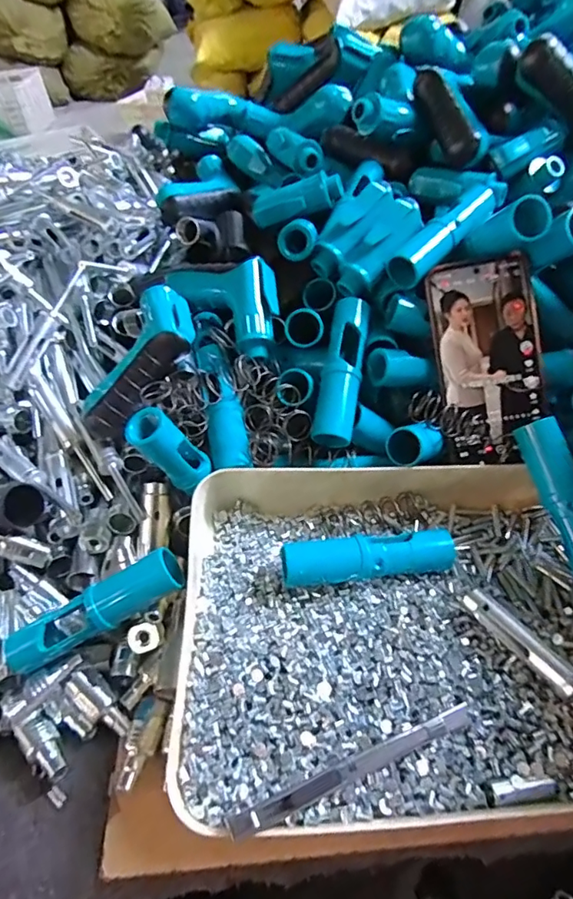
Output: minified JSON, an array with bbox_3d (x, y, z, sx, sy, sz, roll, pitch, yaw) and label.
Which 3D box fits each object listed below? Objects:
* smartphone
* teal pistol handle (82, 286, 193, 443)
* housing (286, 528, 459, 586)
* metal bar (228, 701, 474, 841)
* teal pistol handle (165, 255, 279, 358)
[{"bbox_3d":[0.155,-0.068,0.388,0.074,0.153,0.013,-9,2,7],"label":"smartphone"},{"bbox_3d":[-0.119,-0.074,0.410,0.067,0.029,0.137,23,79,25],"label":"teal pistol handle"},{"bbox_3d":[0.057,0.076,0.354,0.119,0.030,0.028,-10,46,-4],"label":"housing"},{"bbox_3d":[0.040,0.171,0.274,0.143,0.011,0.011,-18,56,-13],"label":"metal bar"},{"bbox_3d":[-0.048,-0.134,0.434,0.055,0.046,0.122,-32,51,-23],"label":"teal pistol handle"}]

